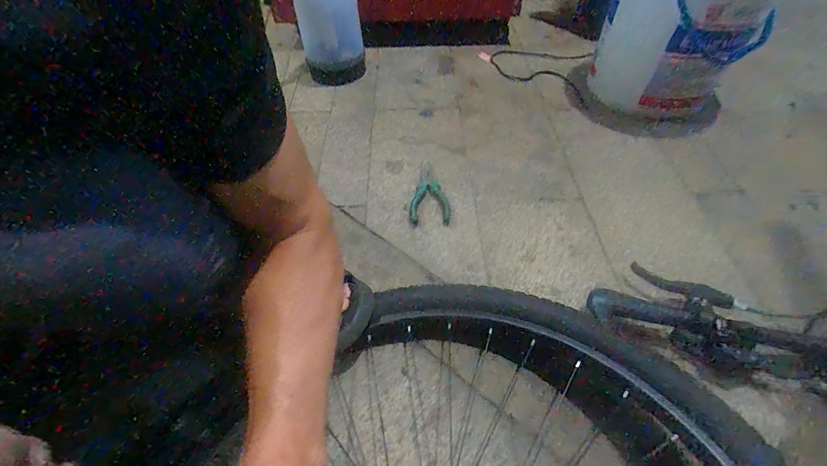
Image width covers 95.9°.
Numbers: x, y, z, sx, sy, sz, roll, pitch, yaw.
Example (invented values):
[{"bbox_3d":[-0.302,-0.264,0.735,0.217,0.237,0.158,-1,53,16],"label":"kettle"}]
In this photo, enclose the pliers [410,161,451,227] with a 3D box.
[{"bbox_3d":[0.031,-0.079,0.694,0.071,0.012,0.156,0,52,2],"label":"pliers"}]

